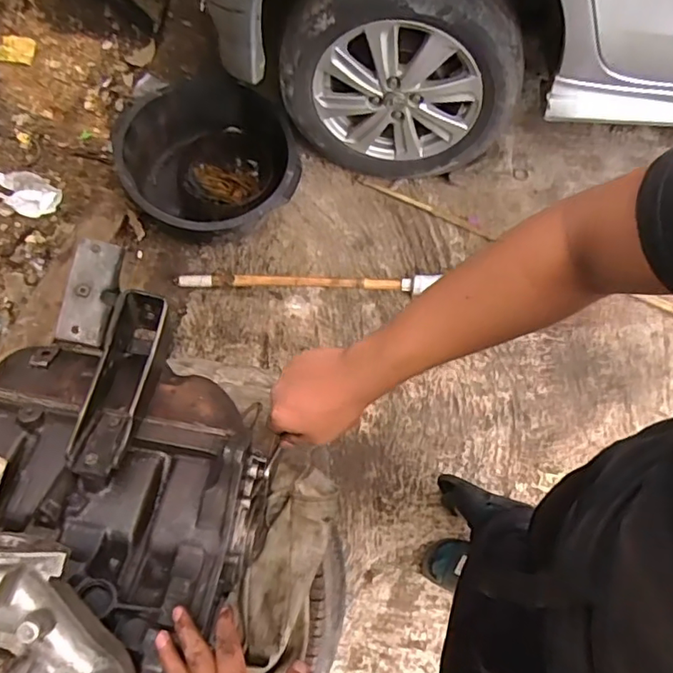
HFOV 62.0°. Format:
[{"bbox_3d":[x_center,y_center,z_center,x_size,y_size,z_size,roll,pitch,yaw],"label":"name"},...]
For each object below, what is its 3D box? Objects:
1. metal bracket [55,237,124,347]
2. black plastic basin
[{"bbox_3d":[-0.248,-0.046,0.566,0.044,0.010,0.104,13,81,-22],"label":"metal bracket"},{"bbox_3d":[-0.321,-0.452,1.453,0.439,0.186,0.429,-1,68,3],"label":"black plastic basin"}]

